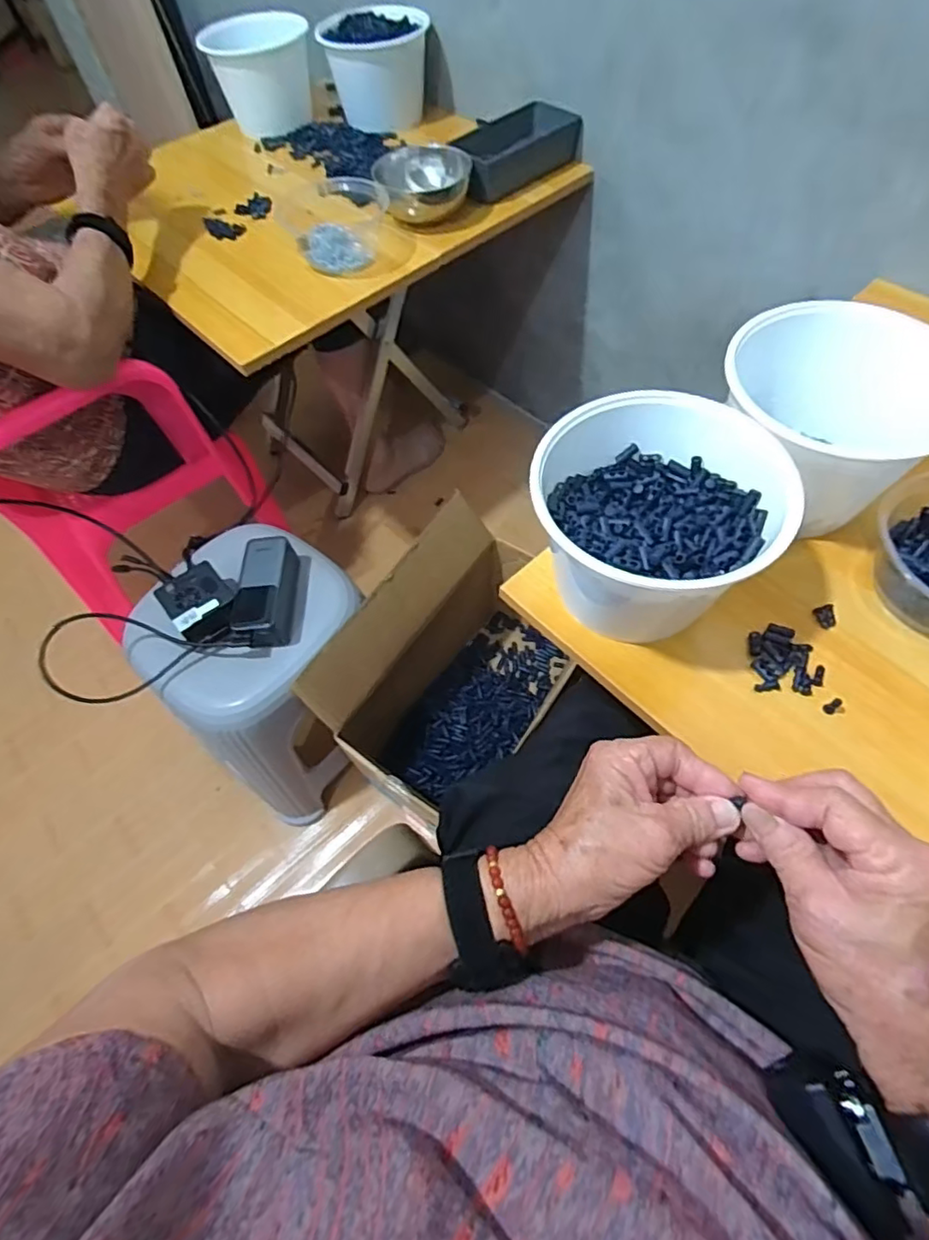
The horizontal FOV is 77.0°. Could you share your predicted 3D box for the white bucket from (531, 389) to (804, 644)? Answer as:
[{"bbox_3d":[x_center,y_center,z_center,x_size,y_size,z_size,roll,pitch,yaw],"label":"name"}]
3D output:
[{"bbox_3d":[0.135,-0.065,0.429,0.164,0.113,0.163,-2,60,3],"label":"white bucket"}]

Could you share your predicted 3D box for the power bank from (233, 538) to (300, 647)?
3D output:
[{"bbox_3d":[-0.239,-0.033,0.708,0.059,0.043,0.135,-2,60,3],"label":"power bank"}]

